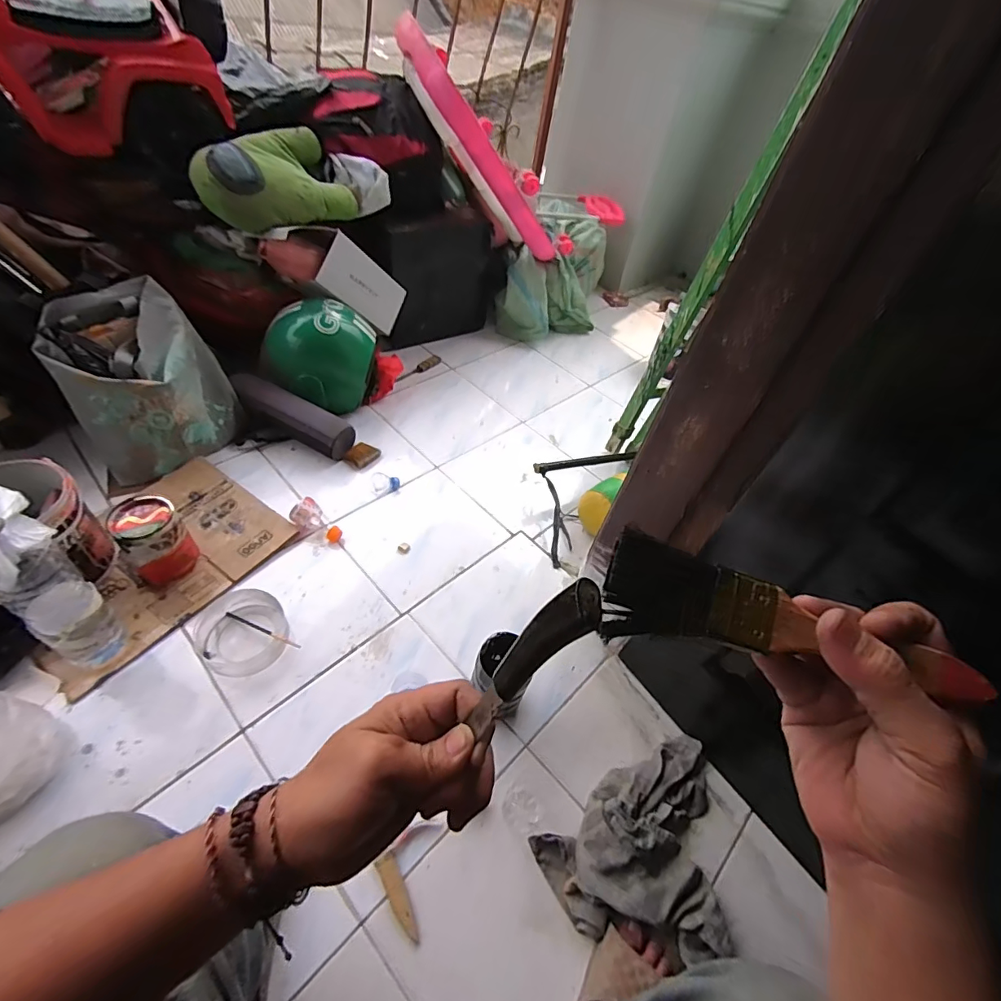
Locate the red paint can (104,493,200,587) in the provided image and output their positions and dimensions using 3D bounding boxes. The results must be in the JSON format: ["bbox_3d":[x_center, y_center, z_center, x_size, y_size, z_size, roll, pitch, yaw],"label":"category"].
[{"bbox_3d":[-0.613,0.070,0.864,0.110,0.124,0.103,39,54,24],"label":"red paint can"}]

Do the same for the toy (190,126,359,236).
[{"bbox_3d":[-0.496,-0.703,1.076,0.312,0.123,0.188,-26,59,-29],"label":"toy"}]

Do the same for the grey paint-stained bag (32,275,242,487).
[{"bbox_3d":[-0.727,-0.242,1.015,0.274,0.275,0.255,-29,60,-30],"label":"grey paint-stained bag"}]

